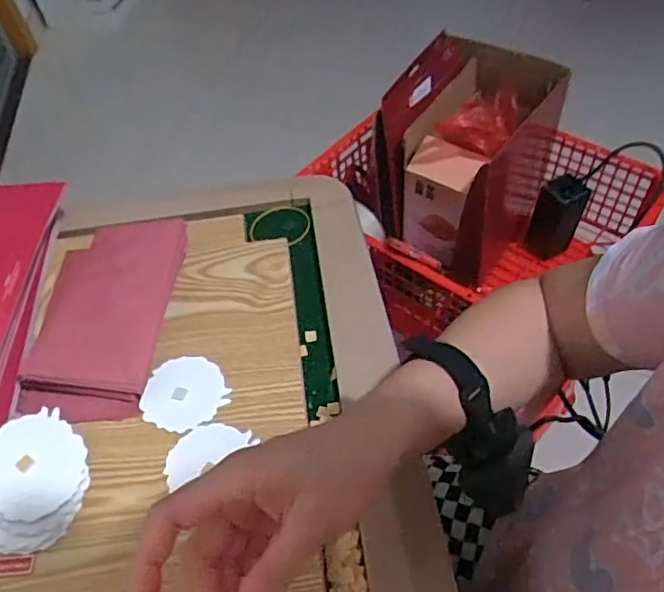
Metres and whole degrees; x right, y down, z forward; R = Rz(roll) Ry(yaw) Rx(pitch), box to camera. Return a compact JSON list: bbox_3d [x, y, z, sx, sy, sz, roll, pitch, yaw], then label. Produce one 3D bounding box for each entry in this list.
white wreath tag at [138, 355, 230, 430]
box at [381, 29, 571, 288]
[{"bbox_3d":[-0.120,0.080,0.498,0.069,0.004,0.066,6,53,10],"label":"white wreath tag"},{"bbox_3d":[0.192,-0.212,0.869,0.187,0.233,0.262,27,59,23],"label":"box"}]

